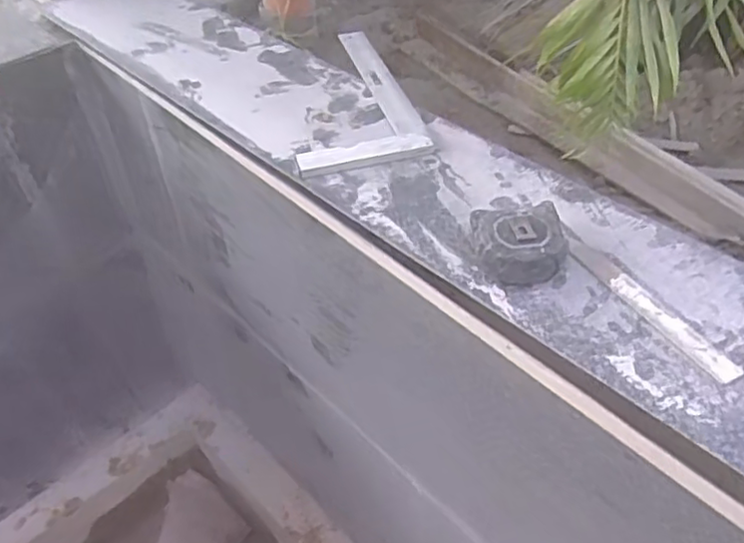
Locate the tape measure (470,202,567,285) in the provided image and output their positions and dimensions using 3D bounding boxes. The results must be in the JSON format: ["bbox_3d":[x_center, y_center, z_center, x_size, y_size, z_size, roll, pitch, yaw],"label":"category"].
[{"bbox_3d":[0.138,-0.028,0.619,0.088,0.038,0.084,-2,46,1],"label":"tape measure"}]

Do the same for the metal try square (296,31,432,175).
[{"bbox_3d":[-0.035,-0.245,0.888,0.156,0.012,0.369,-9,41,-5],"label":"metal try square"}]

